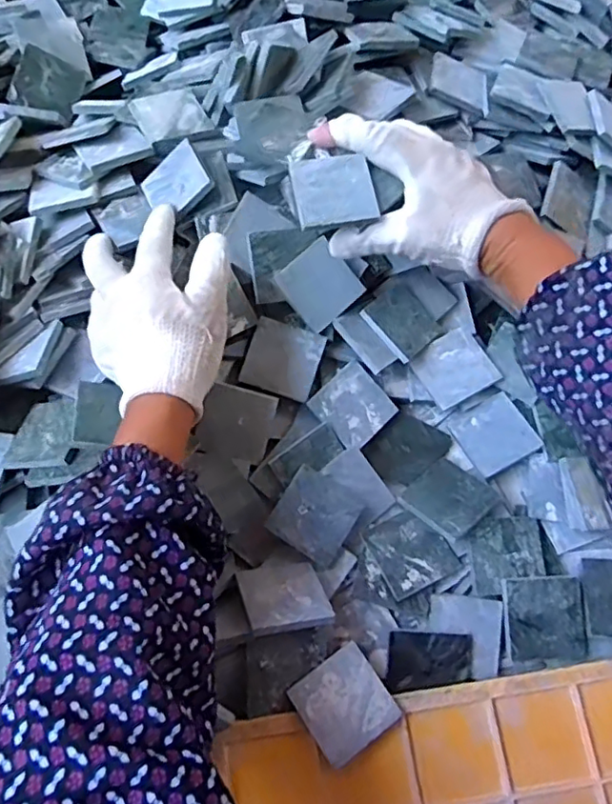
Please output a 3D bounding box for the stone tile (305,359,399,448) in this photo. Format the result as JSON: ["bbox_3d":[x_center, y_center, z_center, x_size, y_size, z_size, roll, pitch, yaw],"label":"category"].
[{"bbox_3d":[0.034,0.003,0.425,0.049,0.004,0.049,-42,92,-18],"label":"stone tile"}]

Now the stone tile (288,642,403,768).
[{"bbox_3d":[0.023,0.174,0.346,0.049,0.009,0.049,-32,71,-15],"label":"stone tile"}]

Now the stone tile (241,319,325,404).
[{"bbox_3d":[-0.016,-0.030,0.424,0.049,0.008,0.049,19,93,5],"label":"stone tile"}]

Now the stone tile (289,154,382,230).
[{"bbox_3d":[0.018,-0.134,0.377,0.049,0.009,0.049,-9,67,-6],"label":"stone tile"}]

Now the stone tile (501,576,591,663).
[{"bbox_3d":[0.152,0.137,0.378,0.050,0.005,0.050,-4,83,-3],"label":"stone tile"}]

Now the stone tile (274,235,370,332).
[{"bbox_3d":[0.011,-0.083,0.423,0.047,0.004,0.049,-41,101,-5],"label":"stone tile"}]

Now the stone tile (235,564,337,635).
[{"bbox_3d":[-0.014,0.116,0.359,0.049,0.005,0.049,-3,25,-19],"label":"stone tile"}]

